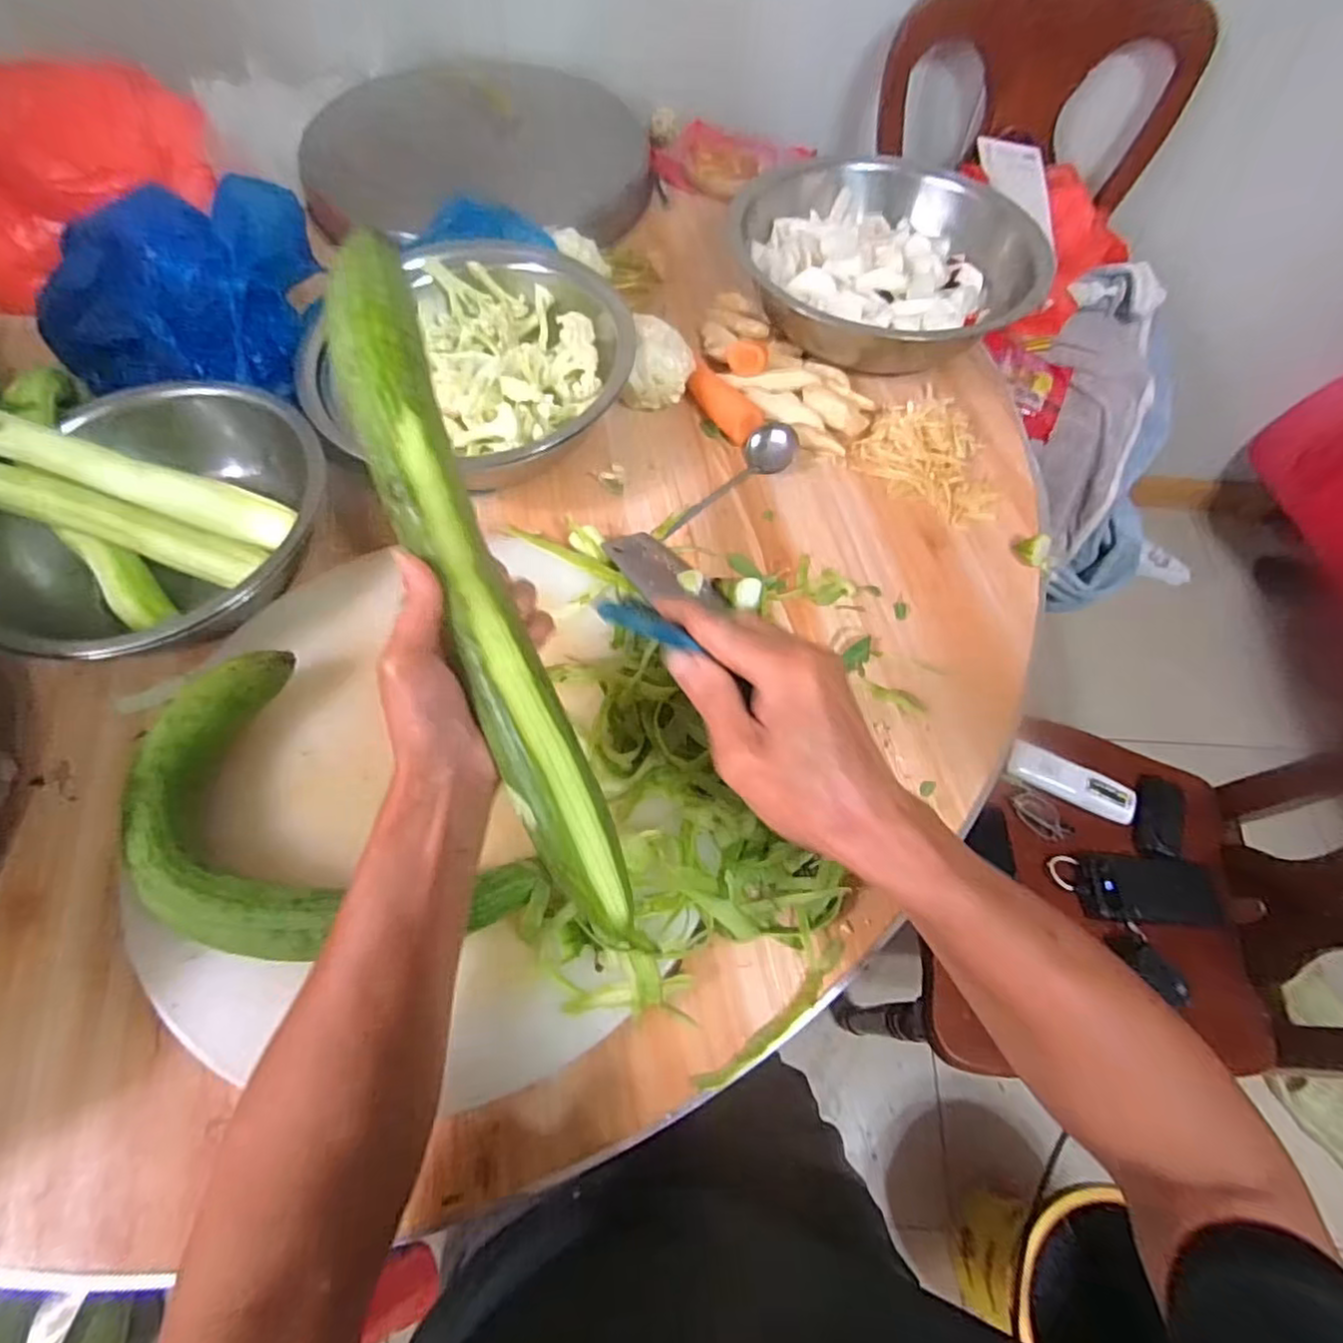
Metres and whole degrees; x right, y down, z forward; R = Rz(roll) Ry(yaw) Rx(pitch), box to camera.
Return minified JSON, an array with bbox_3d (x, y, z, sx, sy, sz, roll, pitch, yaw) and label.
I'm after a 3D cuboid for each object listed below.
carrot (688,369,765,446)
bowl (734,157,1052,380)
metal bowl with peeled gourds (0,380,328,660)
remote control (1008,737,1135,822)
[{"bbox_3d":[0.051,-0.267,0.655,0.085,0.030,0.030,45,70,4],"label":"carrot"},{"bbox_3d":[0.225,-0.453,0.721,0.300,0.094,0.260,-4,63,-3],"label":"bowl"},{"bbox_3d":[-0.420,-0.131,0.521,0.265,0.155,0.243,0,63,-1],"label":"metal bowl with peeled gourds"},{"bbox_3d":[0.490,0.137,0.810,0.150,0.018,0.048,22,64,10],"label":"remote control"}]

